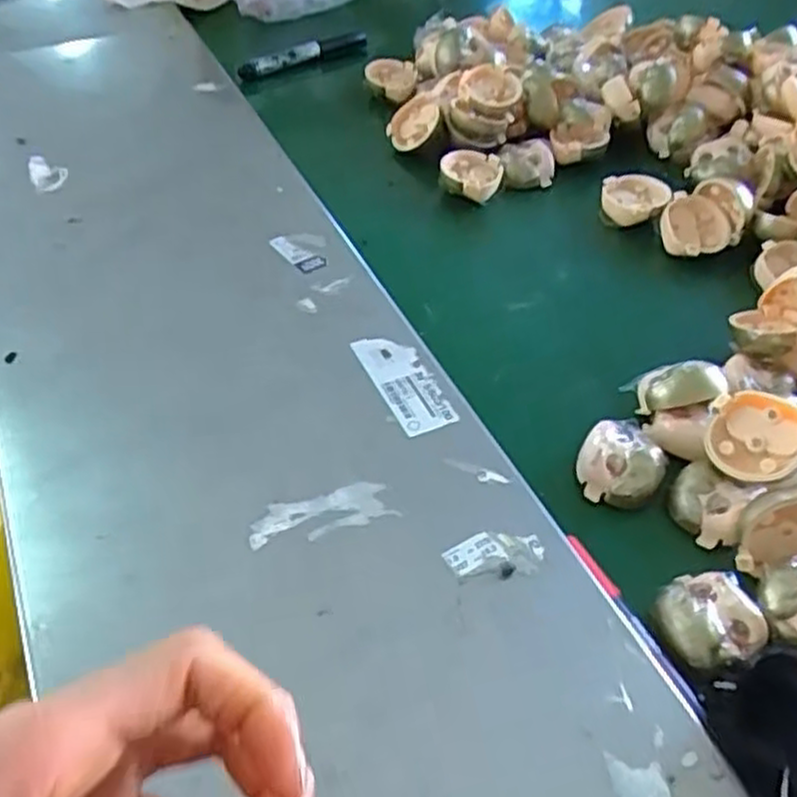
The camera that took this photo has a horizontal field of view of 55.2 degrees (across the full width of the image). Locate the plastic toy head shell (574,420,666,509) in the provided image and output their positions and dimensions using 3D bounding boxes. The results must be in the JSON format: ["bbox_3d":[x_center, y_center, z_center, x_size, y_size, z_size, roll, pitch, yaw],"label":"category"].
[{"bbox_3d":[0.122,0.035,0.418,0.045,0.021,0.043,11,48,7],"label":"plastic toy head shell"}]

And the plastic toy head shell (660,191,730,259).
[{"bbox_3d":[0.218,-0.127,0.559,0.048,0.015,0.049,13,75,4],"label":"plastic toy head shell"}]

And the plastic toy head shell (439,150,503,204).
[{"bbox_3d":[0.057,-0.173,0.604,0.048,0.026,0.050,9,48,6],"label":"plastic toy head shell"}]

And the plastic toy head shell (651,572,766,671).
[{"bbox_3d":[0.145,0.102,0.355,0.044,0.016,0.044,1,47,-1],"label":"plastic toy head shell"}]

